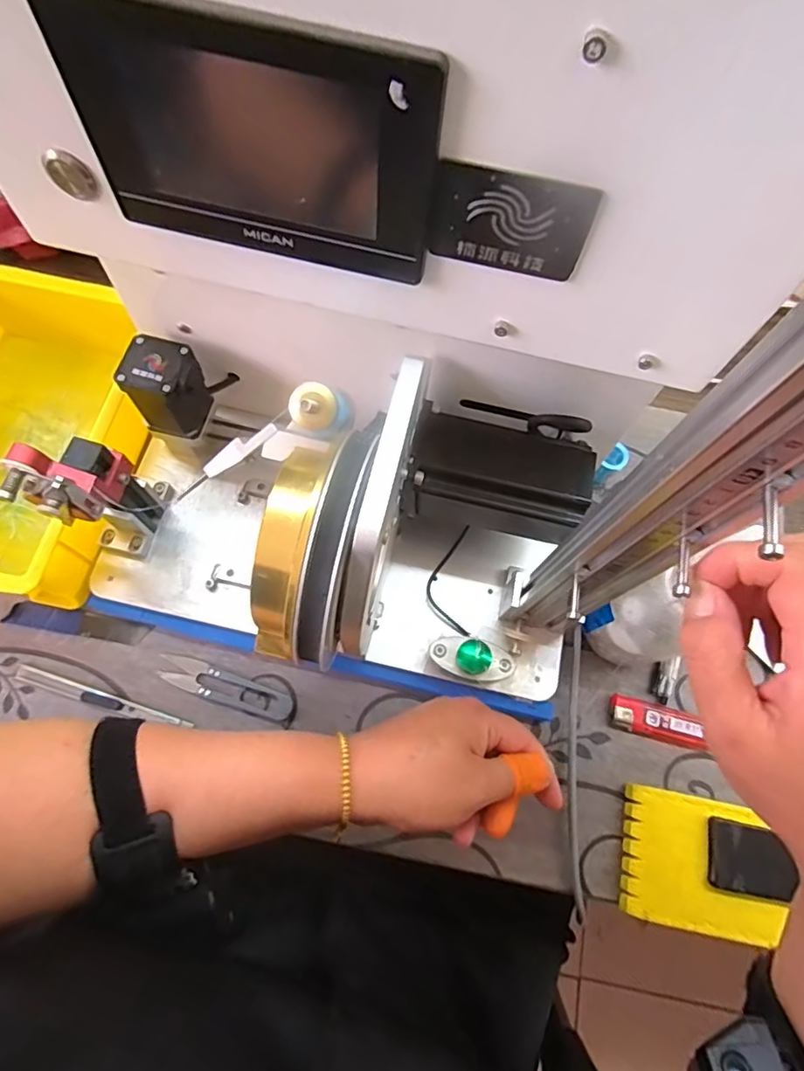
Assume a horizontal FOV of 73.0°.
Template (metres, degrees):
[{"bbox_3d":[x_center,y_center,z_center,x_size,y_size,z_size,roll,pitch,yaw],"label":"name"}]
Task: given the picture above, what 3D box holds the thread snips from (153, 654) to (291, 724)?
[{"bbox_3d":[-0.129,0.112,0.398,0.103,0.012,0.023,19,70,5],"label":"thread snips"}]

